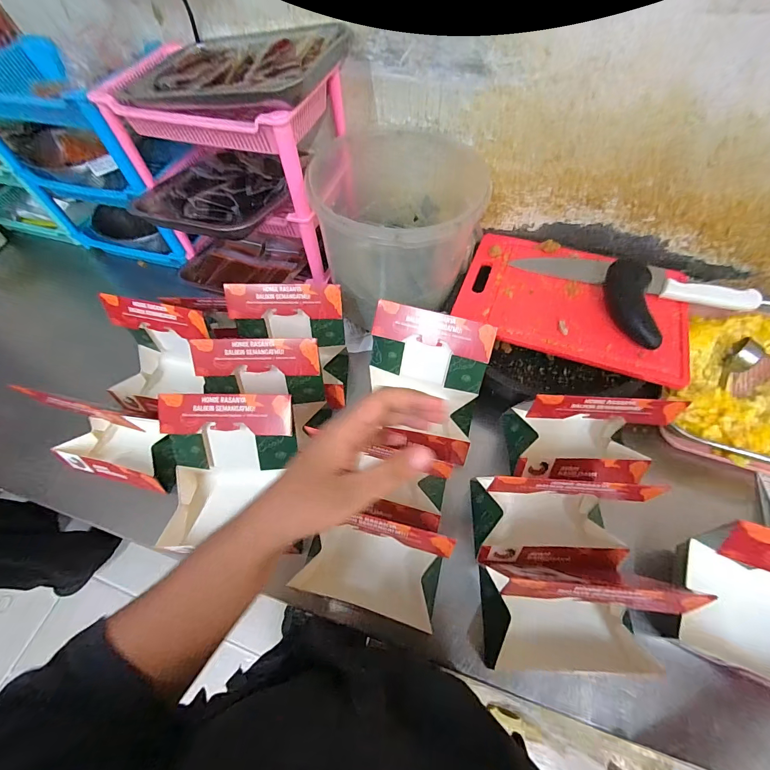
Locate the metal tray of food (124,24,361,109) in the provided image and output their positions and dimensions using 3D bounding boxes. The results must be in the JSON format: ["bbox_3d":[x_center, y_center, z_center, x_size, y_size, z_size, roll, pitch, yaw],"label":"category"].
[{"bbox_3d":[-0.202,-0.449,0.521,0.291,0.032,0.180,10,66,17],"label":"metal tray of food"}]

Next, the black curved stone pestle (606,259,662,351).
[{"bbox_3d":[0.377,-0.123,0.558,0.056,0.047,0.148,-5,76,1],"label":"black curved stone pestle"}]

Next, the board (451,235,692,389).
[{"bbox_3d":[0.308,-0.146,0.609,0.344,0.021,0.236,19,64,17],"label":"board"}]

